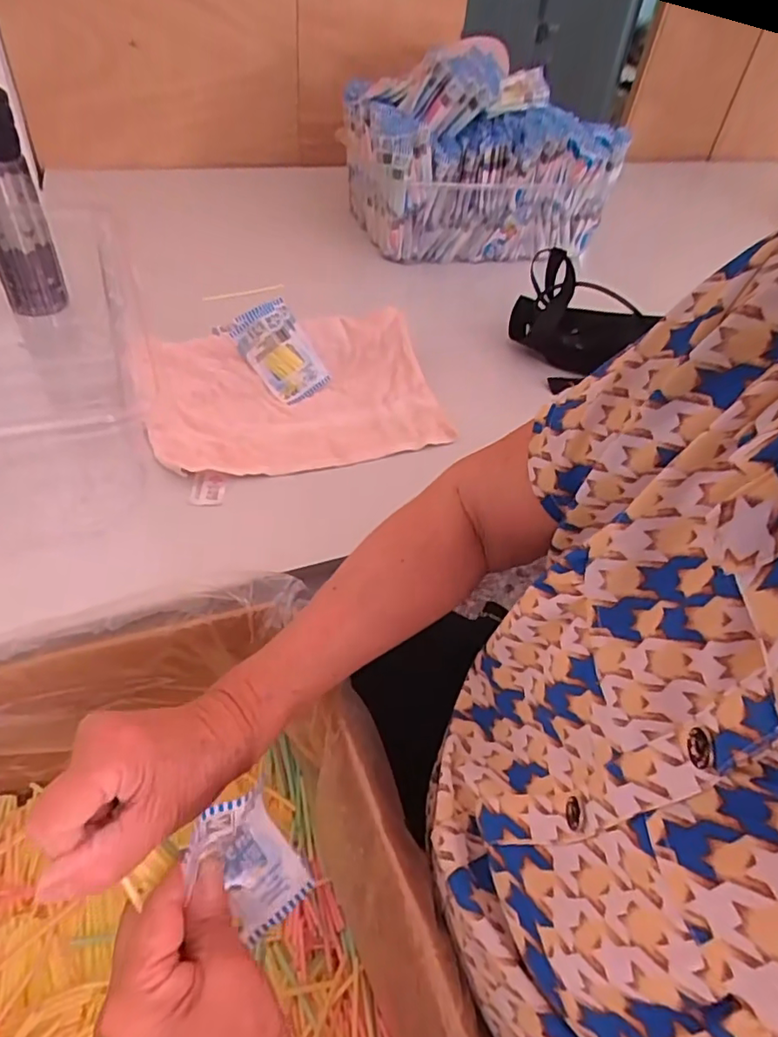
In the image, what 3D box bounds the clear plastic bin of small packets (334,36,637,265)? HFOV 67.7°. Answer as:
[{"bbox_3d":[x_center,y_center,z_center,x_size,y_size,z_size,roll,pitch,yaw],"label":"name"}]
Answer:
[{"bbox_3d":[0.150,-0.577,0.942,0.394,0.242,0.234,-8,47,-12],"label":"clear plastic bin of small packets"}]

